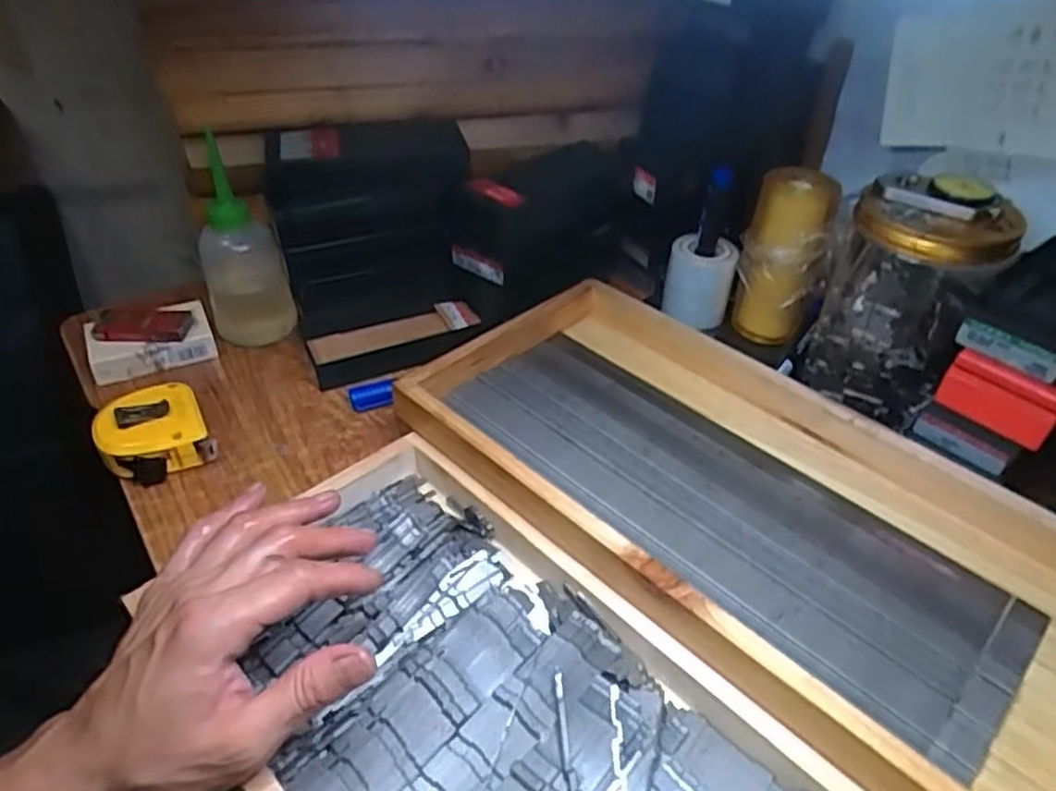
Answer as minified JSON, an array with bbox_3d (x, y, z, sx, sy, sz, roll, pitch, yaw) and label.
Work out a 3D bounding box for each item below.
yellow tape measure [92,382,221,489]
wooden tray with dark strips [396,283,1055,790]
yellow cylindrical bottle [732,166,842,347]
[{"bbox_3d":[-0.255,0.025,0.500,0.065,0.029,0.063,-24,49,-24],"label":"yellow tape measure"},{"bbox_3d":[0.134,0.054,0.429,0.210,0.035,0.419,-34,54,-32],"label":"wooden tray with dark strips"},{"bbox_3d":[0.197,-0.105,0.573,0.055,0.132,0.052,1,43,-1],"label":"yellow cylindrical bottle"}]

